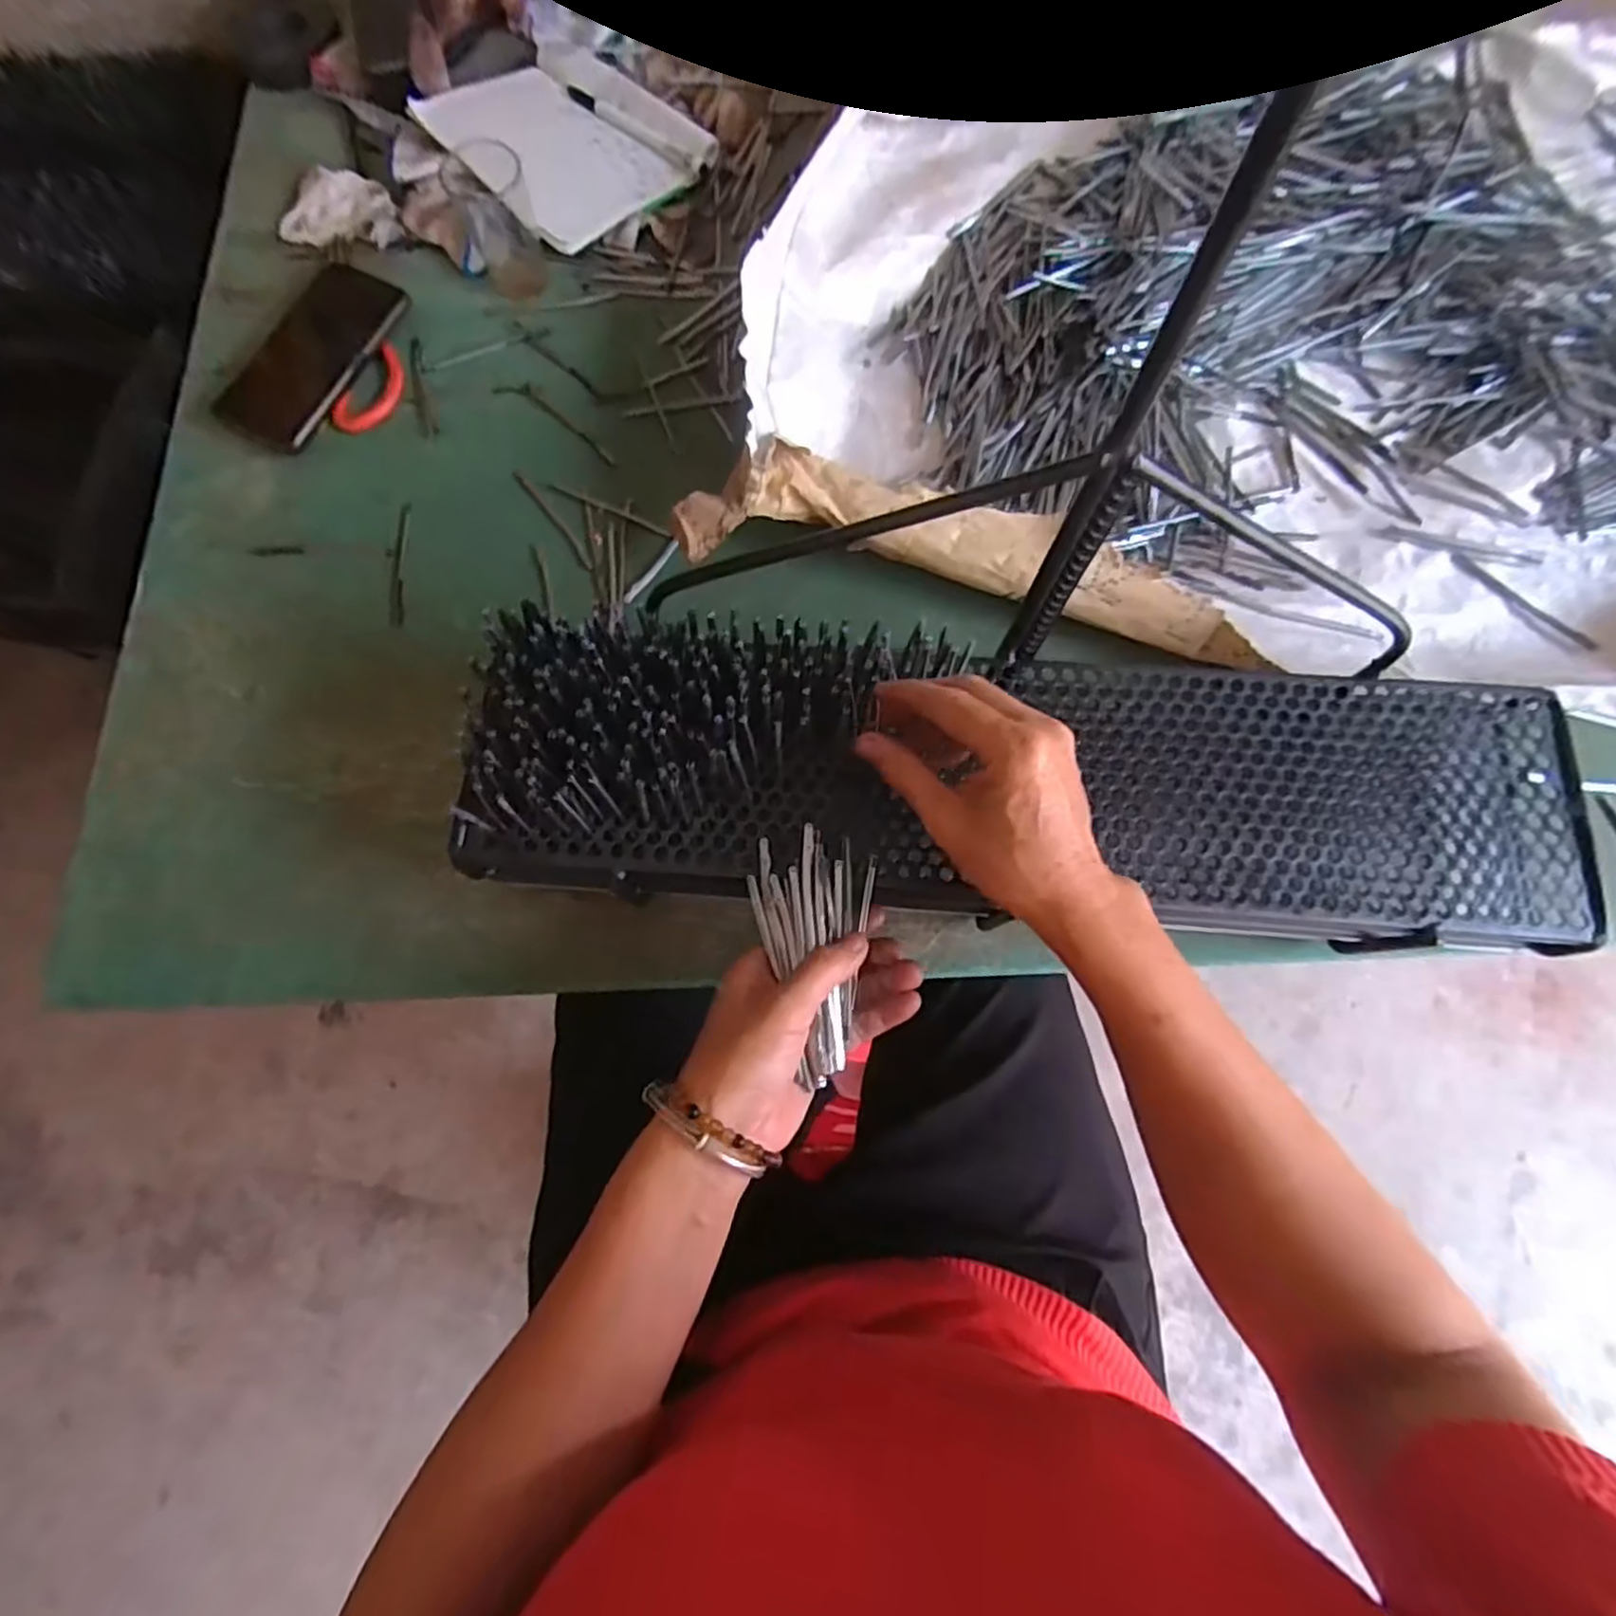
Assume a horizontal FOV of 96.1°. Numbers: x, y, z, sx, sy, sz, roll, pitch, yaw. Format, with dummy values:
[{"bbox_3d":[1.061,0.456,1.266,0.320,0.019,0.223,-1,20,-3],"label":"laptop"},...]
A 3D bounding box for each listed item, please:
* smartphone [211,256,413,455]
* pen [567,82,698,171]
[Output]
[{"bbox_3d":[-0.380,-0.348,0.556,0.075,0.009,0.156,28,82,-2],"label":"smartphone"},{"bbox_3d":[-0.151,-0.573,0.613,0.146,0.009,0.015,38,79,9],"label":"pen"}]

